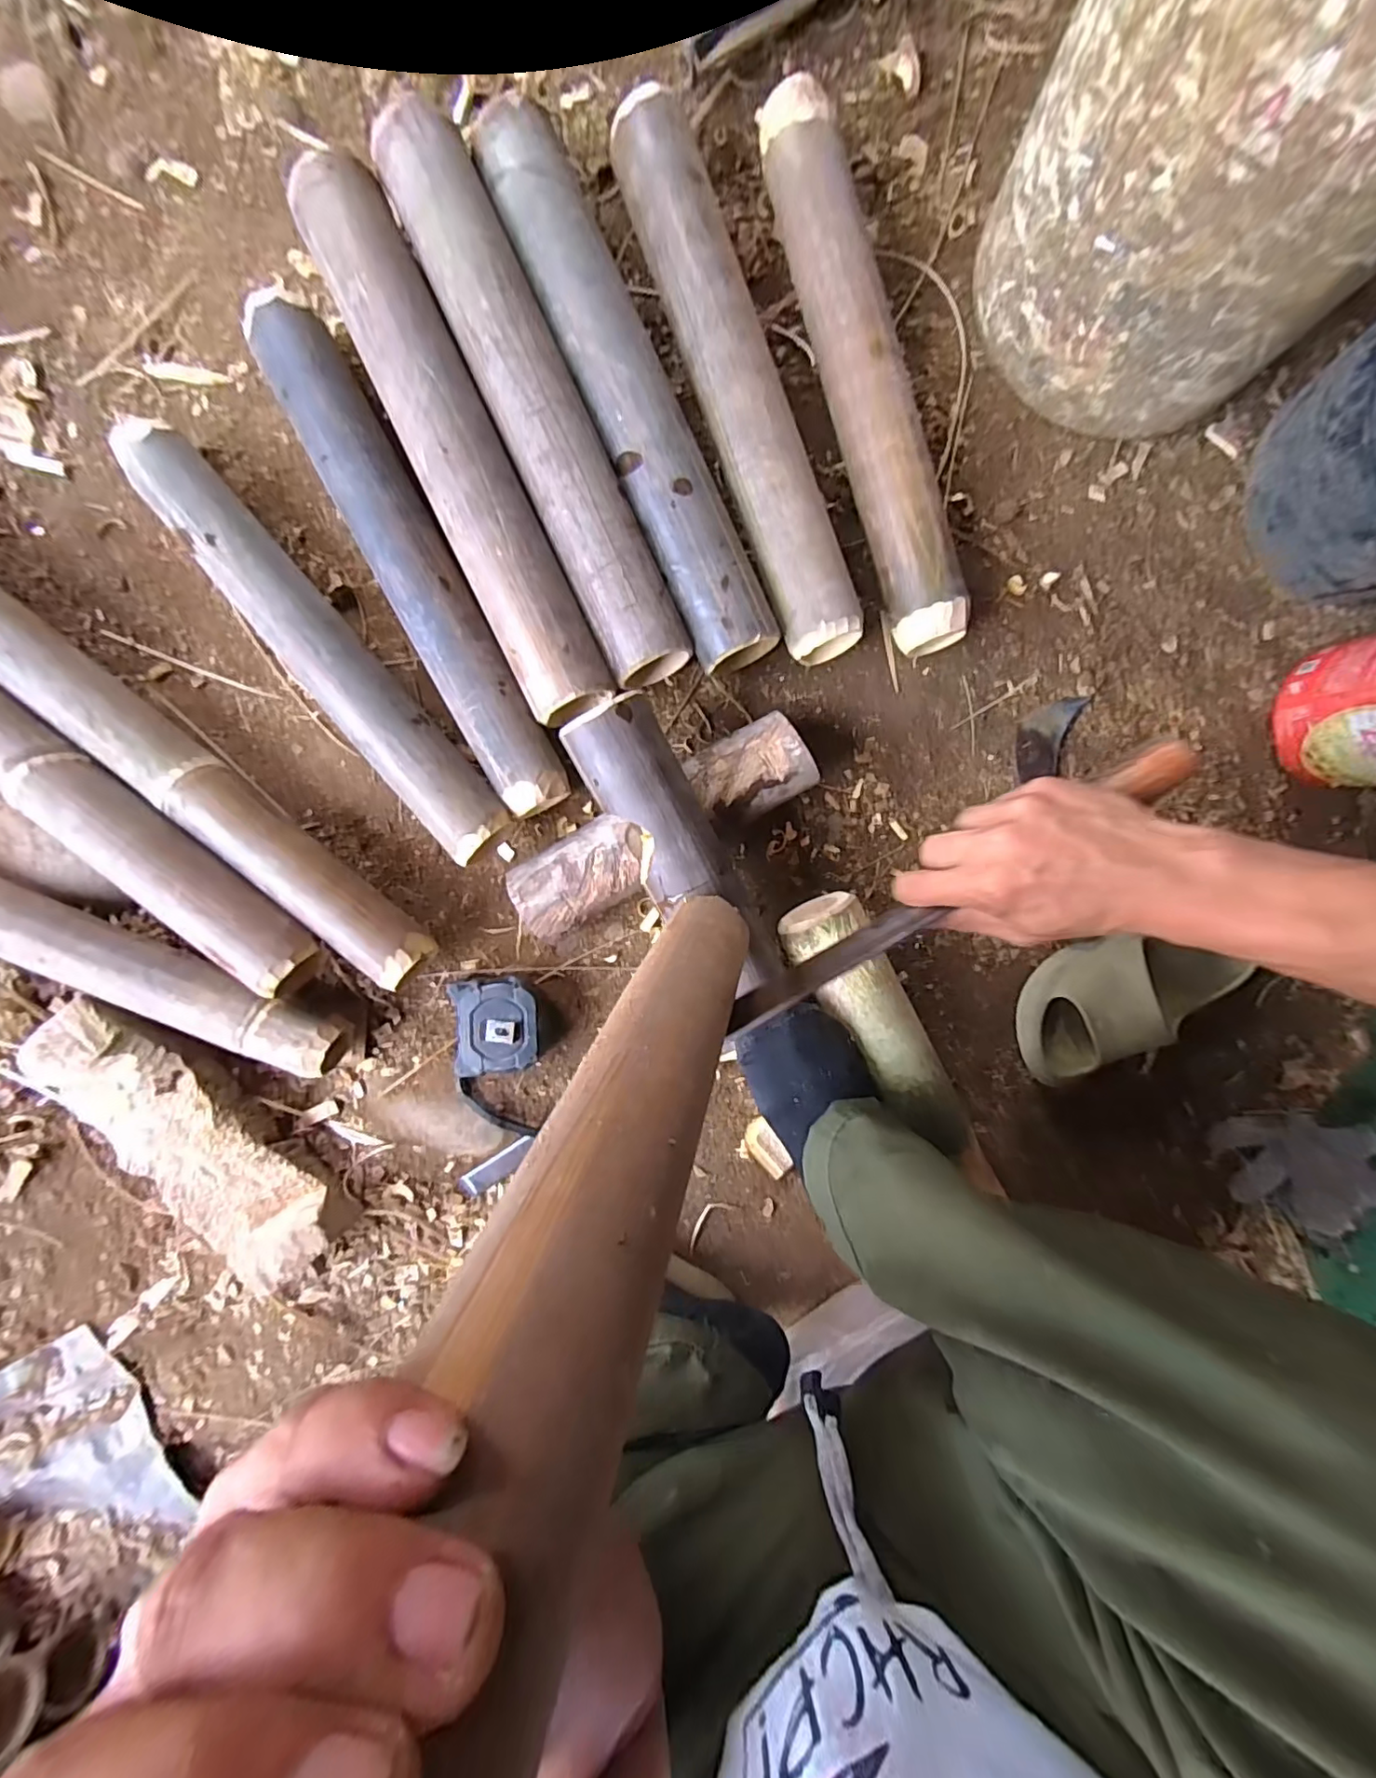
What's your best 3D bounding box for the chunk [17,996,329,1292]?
[{"bbox_3d":[-0.438,0.226,0.499,0.110,0.050,0.290,-43,96,2],"label":"chunk"}]

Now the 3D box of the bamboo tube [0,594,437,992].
[{"bbox_3d":[-0.472,-0.140,0.471,0.638,0.067,0.055,41,93,-5],"label":"bamboo tube"}]

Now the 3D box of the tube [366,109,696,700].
[{"bbox_3d":[-0.110,-0.360,0.447,0.068,0.055,0.401,-24,96,0],"label":"tube"}]

